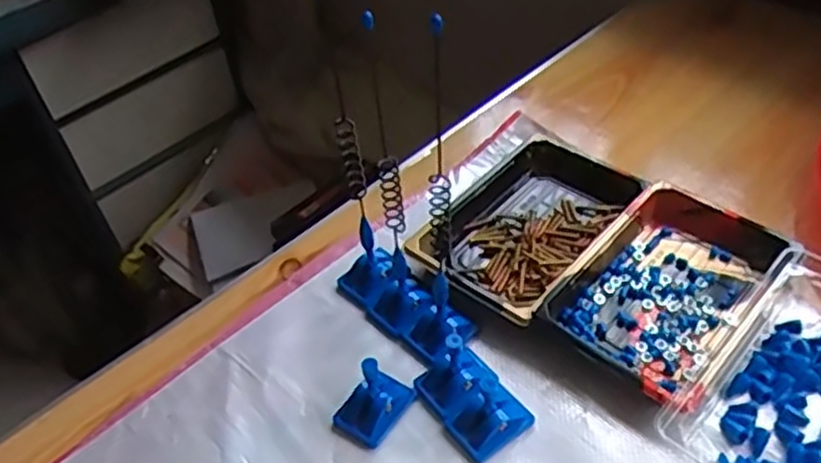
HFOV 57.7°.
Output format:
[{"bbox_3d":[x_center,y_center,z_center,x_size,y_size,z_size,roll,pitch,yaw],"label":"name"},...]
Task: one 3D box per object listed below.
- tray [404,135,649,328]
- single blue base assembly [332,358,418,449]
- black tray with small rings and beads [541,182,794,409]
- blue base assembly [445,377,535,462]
[{"bbox_3d":[0.086,-0.006,0.538,0.105,0.024,0.169,30,55,32],"label":"tray"},{"bbox_3d":[-0.023,0.096,0.440,0.033,0.038,0.046,30,55,32],"label":"single blue base assembly"},{"bbox_3d":[0.166,0.032,0.485,0.100,0.029,0.160,31,56,33],"label":"black tray with small rings and beads"},{"bbox_3d":[0.045,0.107,0.432,0.042,0.022,0.035,-33,50,-24],"label":"blue base assembly"}]

